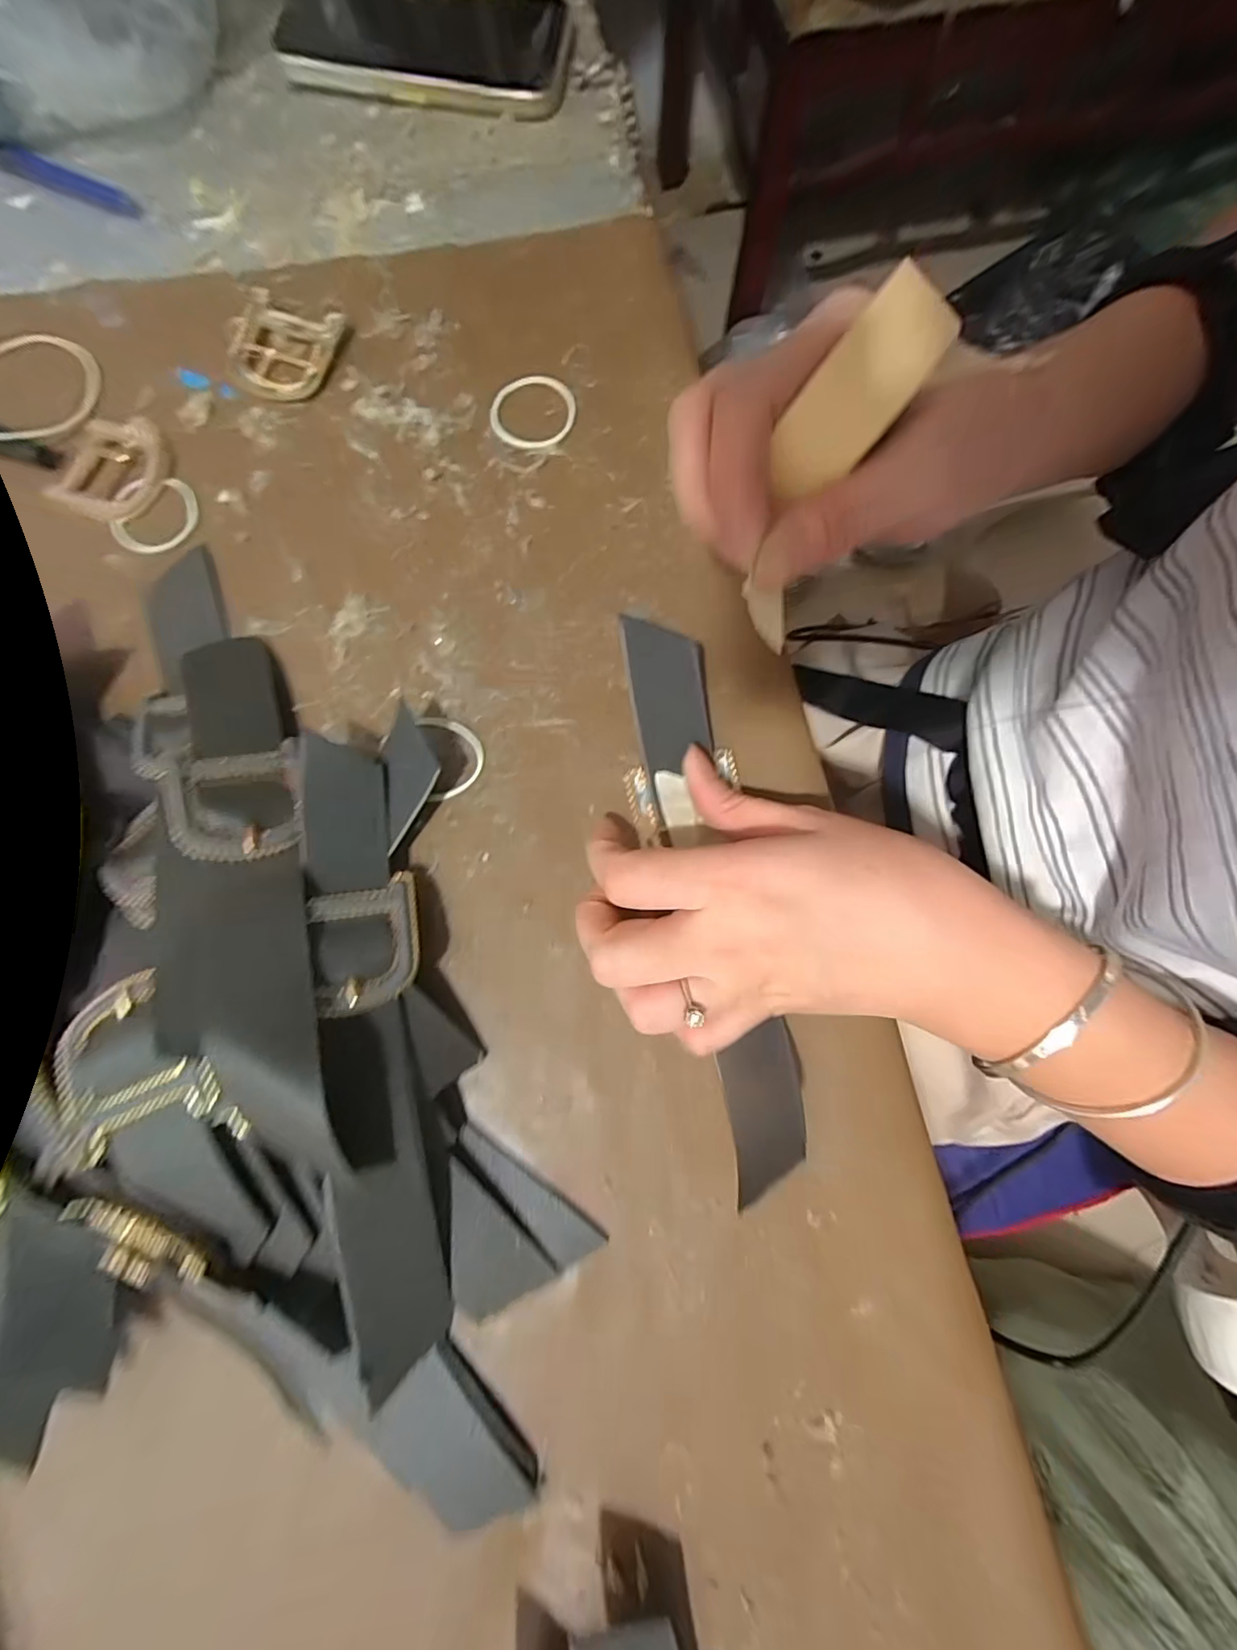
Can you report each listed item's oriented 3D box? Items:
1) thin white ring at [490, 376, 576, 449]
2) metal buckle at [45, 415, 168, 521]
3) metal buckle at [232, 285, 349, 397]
[{"bbox_3d":[-0.042,-0.204,0.274,0.041,0.004,0.039,-3,79,-2],"label":"thin white ring"},{"bbox_3d":[-0.240,-0.170,0.265,0.046,0.005,0.053,15,79,2],"label":"metal buckle"},{"bbox_3d":[-0.168,-0.236,0.275,0.054,0.006,0.050,21,79,3],"label":"metal buckle"}]

